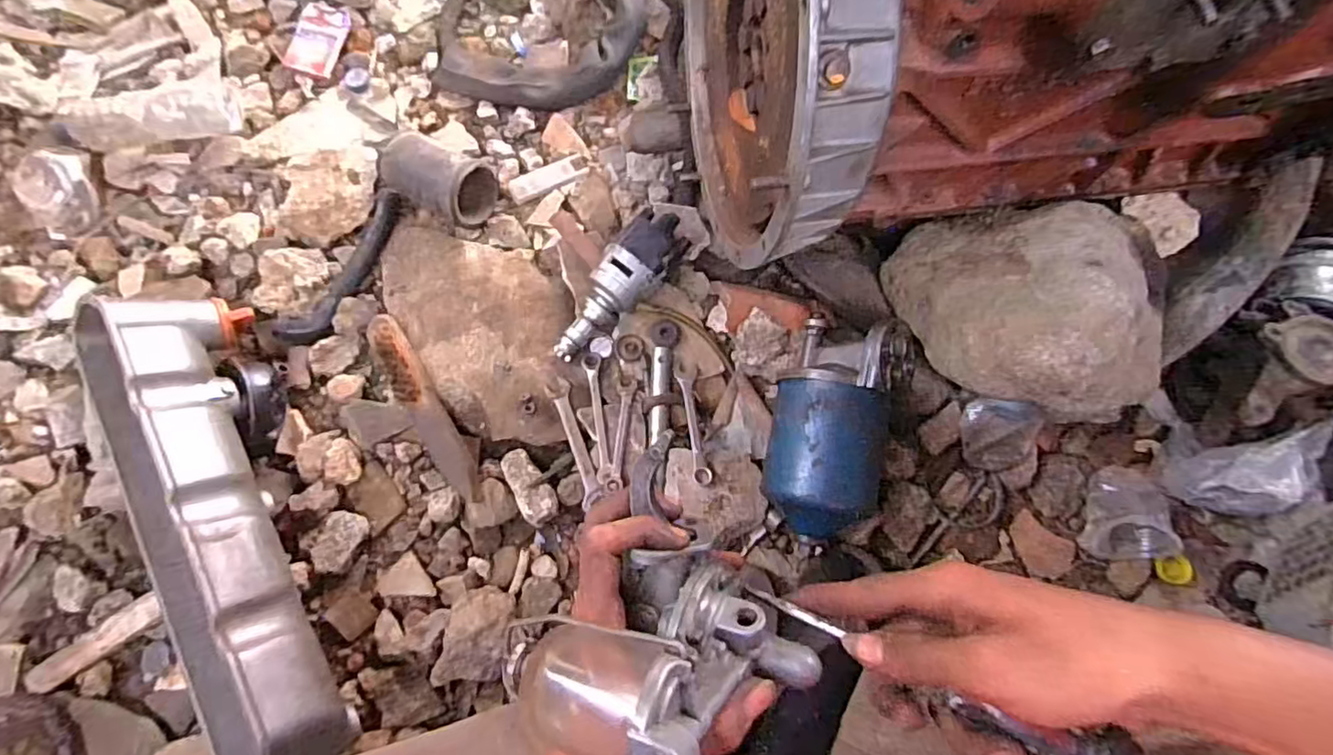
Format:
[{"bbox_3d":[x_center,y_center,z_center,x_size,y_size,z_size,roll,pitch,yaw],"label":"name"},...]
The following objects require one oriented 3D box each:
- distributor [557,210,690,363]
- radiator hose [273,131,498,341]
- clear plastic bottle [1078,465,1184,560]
[{"bbox_3d":[-0.050,-0.098,0.715,0.075,0.080,0.199,40,92,12],"label":"distributor"},{"bbox_3d":[-0.345,-0.169,0.718,0.314,0.070,0.131,-42,76,-12],"label":"radiator hose"},{"bbox_3d":[0.475,0.137,0.637,0.071,0.061,0.094,11,72,4],"label":"clear plastic bottle"}]

